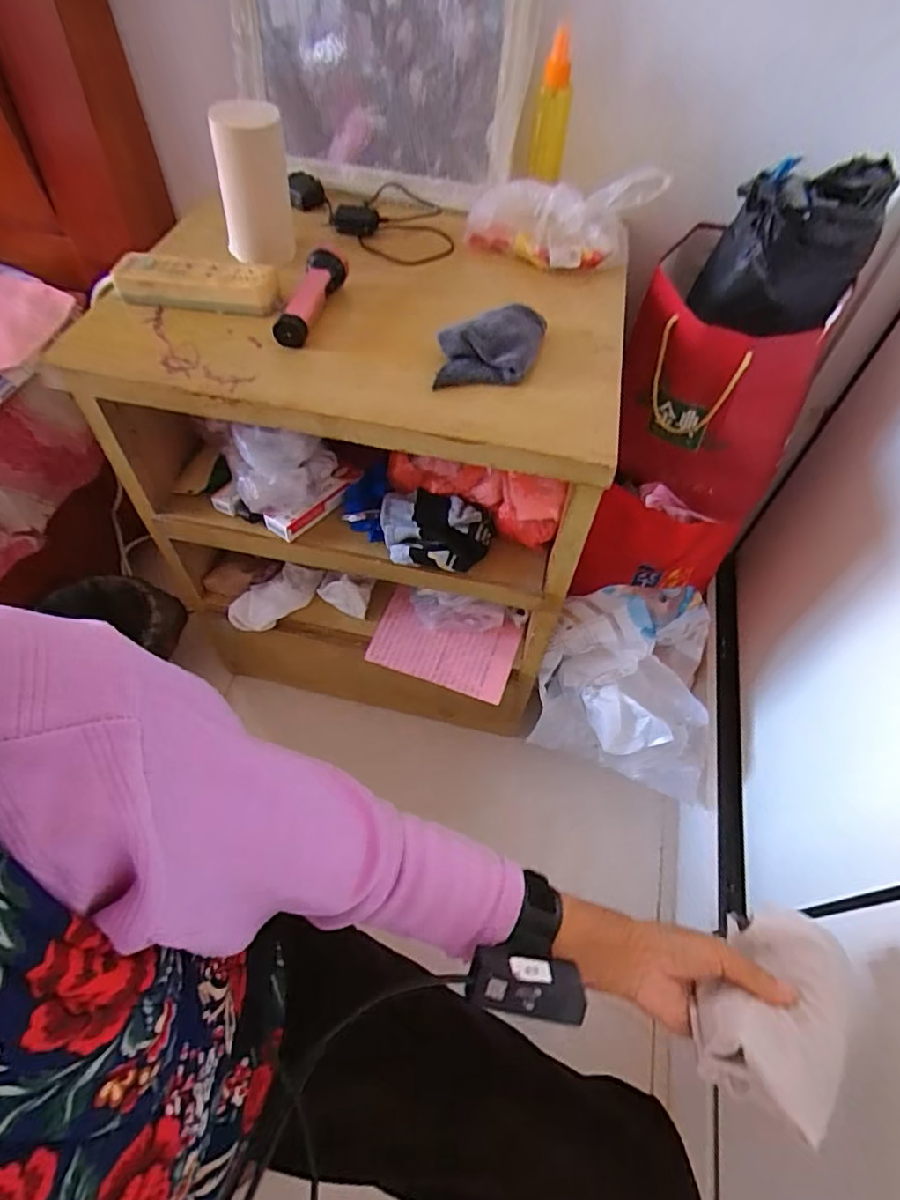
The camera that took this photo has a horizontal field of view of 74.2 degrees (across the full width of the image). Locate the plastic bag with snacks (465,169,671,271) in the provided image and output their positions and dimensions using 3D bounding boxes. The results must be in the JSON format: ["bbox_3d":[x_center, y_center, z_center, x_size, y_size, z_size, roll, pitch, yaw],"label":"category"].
[{"bbox_3d":[0.124,-0.434,0.679,0.216,0.077,0.089,11,56,5],"label":"plastic bag with snacks"}]

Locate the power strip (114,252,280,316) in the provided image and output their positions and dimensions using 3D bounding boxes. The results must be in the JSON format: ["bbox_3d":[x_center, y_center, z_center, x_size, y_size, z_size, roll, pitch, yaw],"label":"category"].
[{"bbox_3d":[-0.261,-0.324,0.613,0.158,0.032,0.049,7,55,2],"label":"power strip"}]

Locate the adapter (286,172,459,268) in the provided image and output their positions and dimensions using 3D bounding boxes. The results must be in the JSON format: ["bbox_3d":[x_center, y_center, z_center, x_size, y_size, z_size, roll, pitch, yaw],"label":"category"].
[{"bbox_3d":[-0.093,-0.482,0.741,0.232,0.033,0.121,40,63,22],"label":"adapter"}]

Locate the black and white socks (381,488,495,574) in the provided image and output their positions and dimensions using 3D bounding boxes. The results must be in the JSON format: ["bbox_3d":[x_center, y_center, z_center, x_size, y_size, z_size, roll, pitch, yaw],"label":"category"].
[{"bbox_3d":[-0.022,-0.082,0.718,0.139,0.044,0.090,18,57,10],"label":"black and white socks"}]

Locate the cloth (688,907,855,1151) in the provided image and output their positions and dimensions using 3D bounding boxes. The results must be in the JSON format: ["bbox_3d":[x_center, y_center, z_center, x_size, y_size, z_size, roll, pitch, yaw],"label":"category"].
[{"bbox_3d":[0.234,0.277,0.412,0.083,0.042,0.132,35,61,20],"label":"cloth"}]

